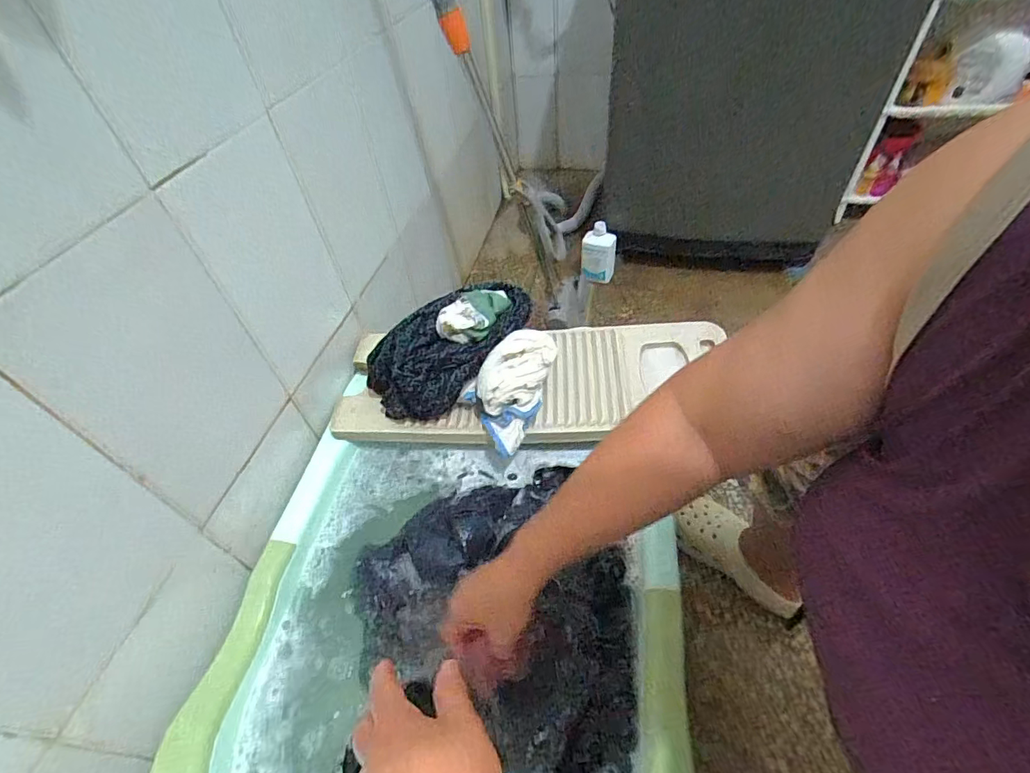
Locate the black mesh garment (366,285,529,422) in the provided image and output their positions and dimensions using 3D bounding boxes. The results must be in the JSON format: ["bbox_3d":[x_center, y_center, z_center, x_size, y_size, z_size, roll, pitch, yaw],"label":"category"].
[{"bbox_3d":[-0.087,-0.044,0.679,0.242,0.115,0.128,-19,48,-11],"label":"black mesh garment"}]

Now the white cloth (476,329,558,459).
[{"bbox_3d":[-0.003,-0.003,0.662,0.085,0.094,0.157,23,54,25],"label":"white cloth"}]

